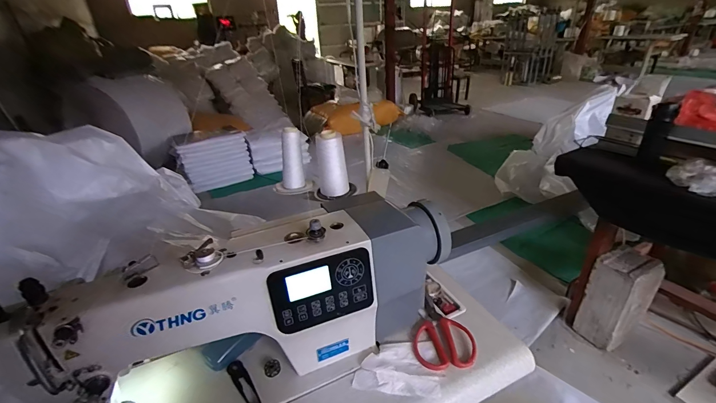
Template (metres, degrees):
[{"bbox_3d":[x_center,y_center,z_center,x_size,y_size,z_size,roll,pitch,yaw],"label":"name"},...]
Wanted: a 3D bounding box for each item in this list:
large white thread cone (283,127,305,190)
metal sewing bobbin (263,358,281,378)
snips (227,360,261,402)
[{"bbox_3d":[-0.193,-0.123,0.955,0.063,0.164,0.058,-8,29,-8],"label":"large white thread cone"},{"bbox_3d":[-0.143,0.277,0.550,0.027,0.018,0.021,-13,30,-17],"label":"metal sewing bobbin"},{"bbox_3d":[-0.182,0.296,0.530,0.023,0.016,0.104,-24,34,-33],"label":"snips"}]

